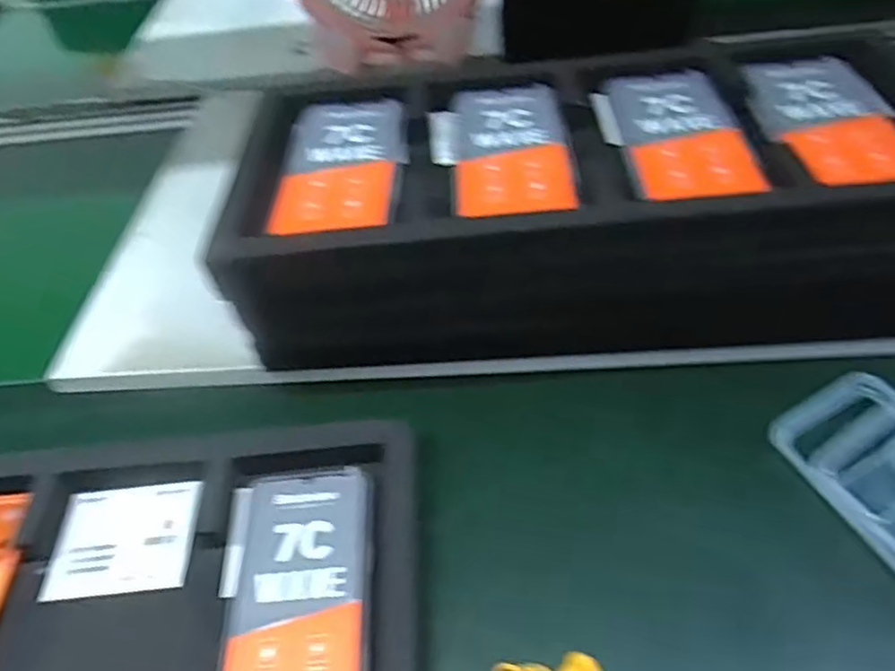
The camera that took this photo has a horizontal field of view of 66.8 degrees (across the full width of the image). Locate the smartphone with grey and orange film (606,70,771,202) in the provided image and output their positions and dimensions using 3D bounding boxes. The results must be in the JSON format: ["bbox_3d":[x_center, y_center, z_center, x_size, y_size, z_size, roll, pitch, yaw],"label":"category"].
[{"bbox_3d":[0.161,-0.141,0.468,0.078,0.010,0.160,-2,46,5],"label":"smartphone with grey and orange film"}]

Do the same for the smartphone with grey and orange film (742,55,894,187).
[{"bbox_3d":[0.259,-0.143,0.451,0.086,0.014,0.163,-2,46,4],"label":"smartphone with grey and orange film"}]

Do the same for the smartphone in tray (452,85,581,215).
[{"bbox_3d":[0.044,-0.134,0.476,0.078,0.008,0.163,-3,46,3],"label":"smartphone in tray"}]

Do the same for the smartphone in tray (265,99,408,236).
[{"bbox_3d":[-0.073,-0.120,0.477,0.082,0.012,0.160,-4,46,3],"label":"smartphone in tray"}]

